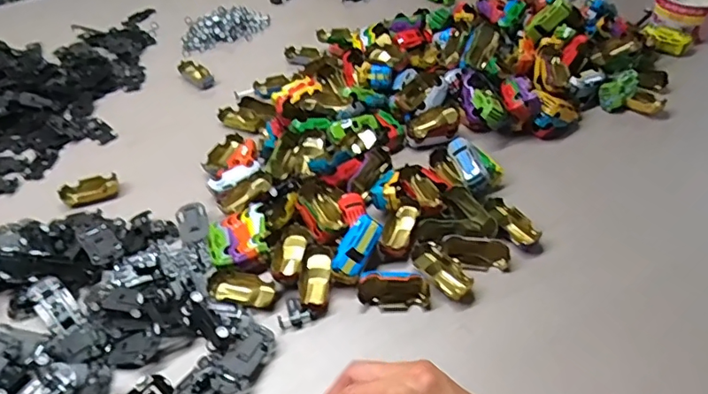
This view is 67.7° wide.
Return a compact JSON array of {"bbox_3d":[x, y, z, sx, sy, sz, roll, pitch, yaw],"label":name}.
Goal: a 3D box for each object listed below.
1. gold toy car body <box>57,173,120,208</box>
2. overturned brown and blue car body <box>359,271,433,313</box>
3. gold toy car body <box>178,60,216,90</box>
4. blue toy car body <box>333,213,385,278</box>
[{"bbox_3d":[-0.310,-0.008,0.621,0.062,0.017,0.027,-24,50,-17],"label":"gold toy car body"},{"bbox_3d":[0.037,0.087,0.493,0.065,0.023,0.035,-2,47,3],"label":"overturned brown and blue car body"},{"bbox_3d":[-0.236,-0.184,0.788,0.070,0.015,0.031,34,58,31],"label":"gold toy car body"},{"bbox_3d":[0.003,0.047,0.509,0.030,0.012,0.061,26,78,26],"label":"blue toy car body"}]

